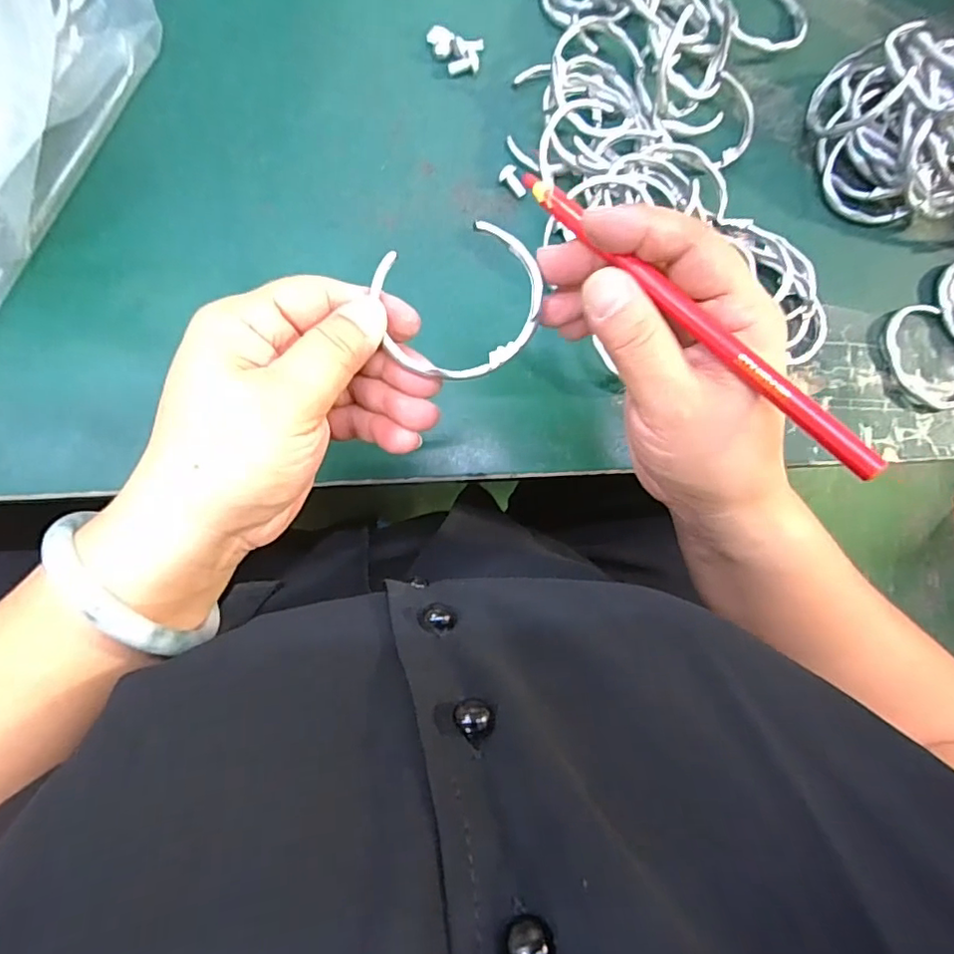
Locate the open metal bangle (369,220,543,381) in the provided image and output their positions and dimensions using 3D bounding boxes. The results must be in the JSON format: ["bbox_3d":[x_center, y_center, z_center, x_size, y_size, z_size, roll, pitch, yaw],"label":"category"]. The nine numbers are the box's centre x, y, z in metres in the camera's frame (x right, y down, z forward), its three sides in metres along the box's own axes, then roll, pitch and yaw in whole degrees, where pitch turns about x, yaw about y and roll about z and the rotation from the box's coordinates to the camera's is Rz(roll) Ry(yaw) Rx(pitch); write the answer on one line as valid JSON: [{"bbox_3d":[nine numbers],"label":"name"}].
[{"bbox_3d":[-0.005,-0.067,0.220,0.063,0.009,0.054,-23,88,-9],"label":"open metal bangle"}]

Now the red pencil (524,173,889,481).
[{"bbox_3d":[0.073,-0.059,0.200,0.009,0.007,0.160,-39,73,-10],"label":"red pencil"}]

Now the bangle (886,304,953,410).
[{"bbox_3d":[0.277,-0.072,0.345,0.048,0.007,0.067,-43,91,-10],"label":"bangle"}]

